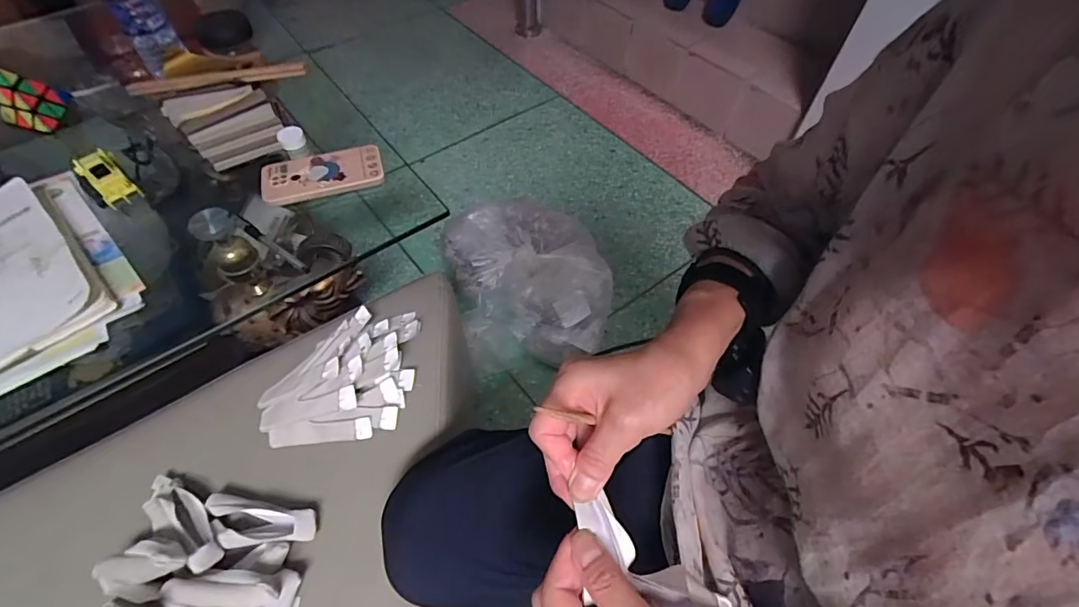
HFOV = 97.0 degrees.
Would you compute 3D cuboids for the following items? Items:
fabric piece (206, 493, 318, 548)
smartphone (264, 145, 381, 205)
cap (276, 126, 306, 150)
[{"bbox_3d":[-0.258,0.204,0.439,0.099,0.023,0.040,6,54,6],"label":"fabric piece"},{"bbox_3d":[-0.296,-0.179,0.655,0.155,0.015,0.081,-15,57,-10],"label":"smartphone"},{"bbox_3d":[-0.347,-0.232,0.668,0.032,0.022,0.032,-1,54,1],"label":"cap"}]

